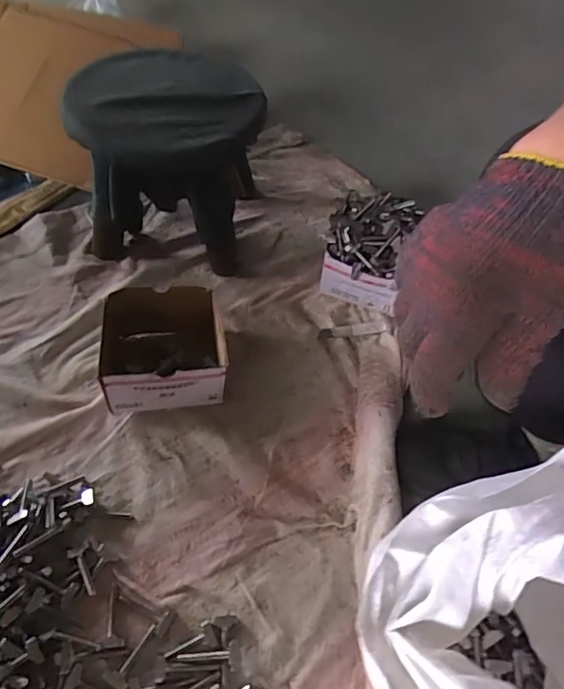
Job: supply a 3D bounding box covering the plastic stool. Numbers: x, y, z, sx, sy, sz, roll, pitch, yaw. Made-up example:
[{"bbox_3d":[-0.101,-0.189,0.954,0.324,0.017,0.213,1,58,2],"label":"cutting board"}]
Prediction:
[{"bbox_3d":[-0.156,-0.256,0.759,0.241,0.225,0.210,5,54,-1],"label":"plastic stool"}]

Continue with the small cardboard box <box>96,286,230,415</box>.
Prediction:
[{"bbox_3d":[-0.150,0.005,0.658,0.147,0.097,0.128,-6,55,-9],"label":"small cardboard box"}]

